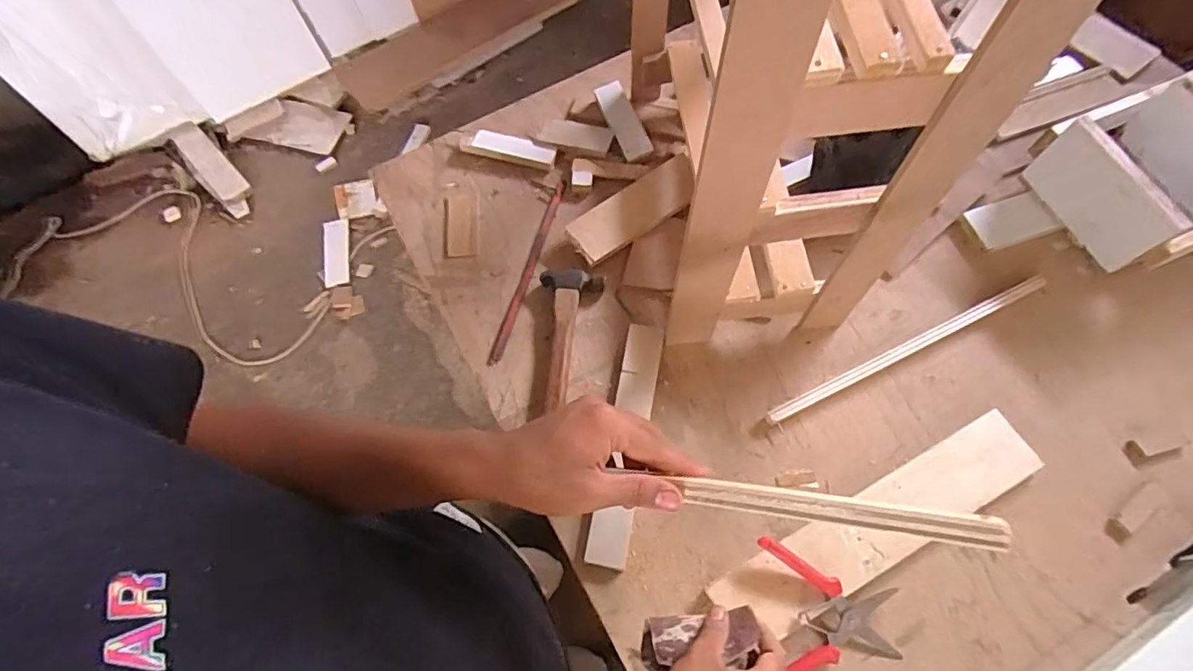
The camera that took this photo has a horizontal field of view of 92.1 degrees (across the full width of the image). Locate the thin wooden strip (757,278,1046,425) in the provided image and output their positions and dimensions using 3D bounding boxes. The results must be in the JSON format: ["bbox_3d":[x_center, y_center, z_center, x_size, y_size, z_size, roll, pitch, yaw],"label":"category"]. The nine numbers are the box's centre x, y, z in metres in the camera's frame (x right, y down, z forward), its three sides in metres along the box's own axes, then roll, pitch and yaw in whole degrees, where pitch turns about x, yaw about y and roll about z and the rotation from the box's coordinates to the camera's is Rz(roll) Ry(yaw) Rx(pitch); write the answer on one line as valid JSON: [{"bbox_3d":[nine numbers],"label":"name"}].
[{"bbox_3d":[0.403,0.013,0.740,0.418,0.015,0.020,-24,64,-9],"label":"thin wooden strip"}]

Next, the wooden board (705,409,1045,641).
[{"bbox_3d":[0.321,0.215,0.646,0.402,0.013,0.082,-27,66,-9],"label":"wooden board"}]

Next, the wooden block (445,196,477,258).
[{"bbox_3d":[-0.207,-0.164,0.869,0.050,0.005,0.108,-13,70,13],"label":"wooden block"}]

